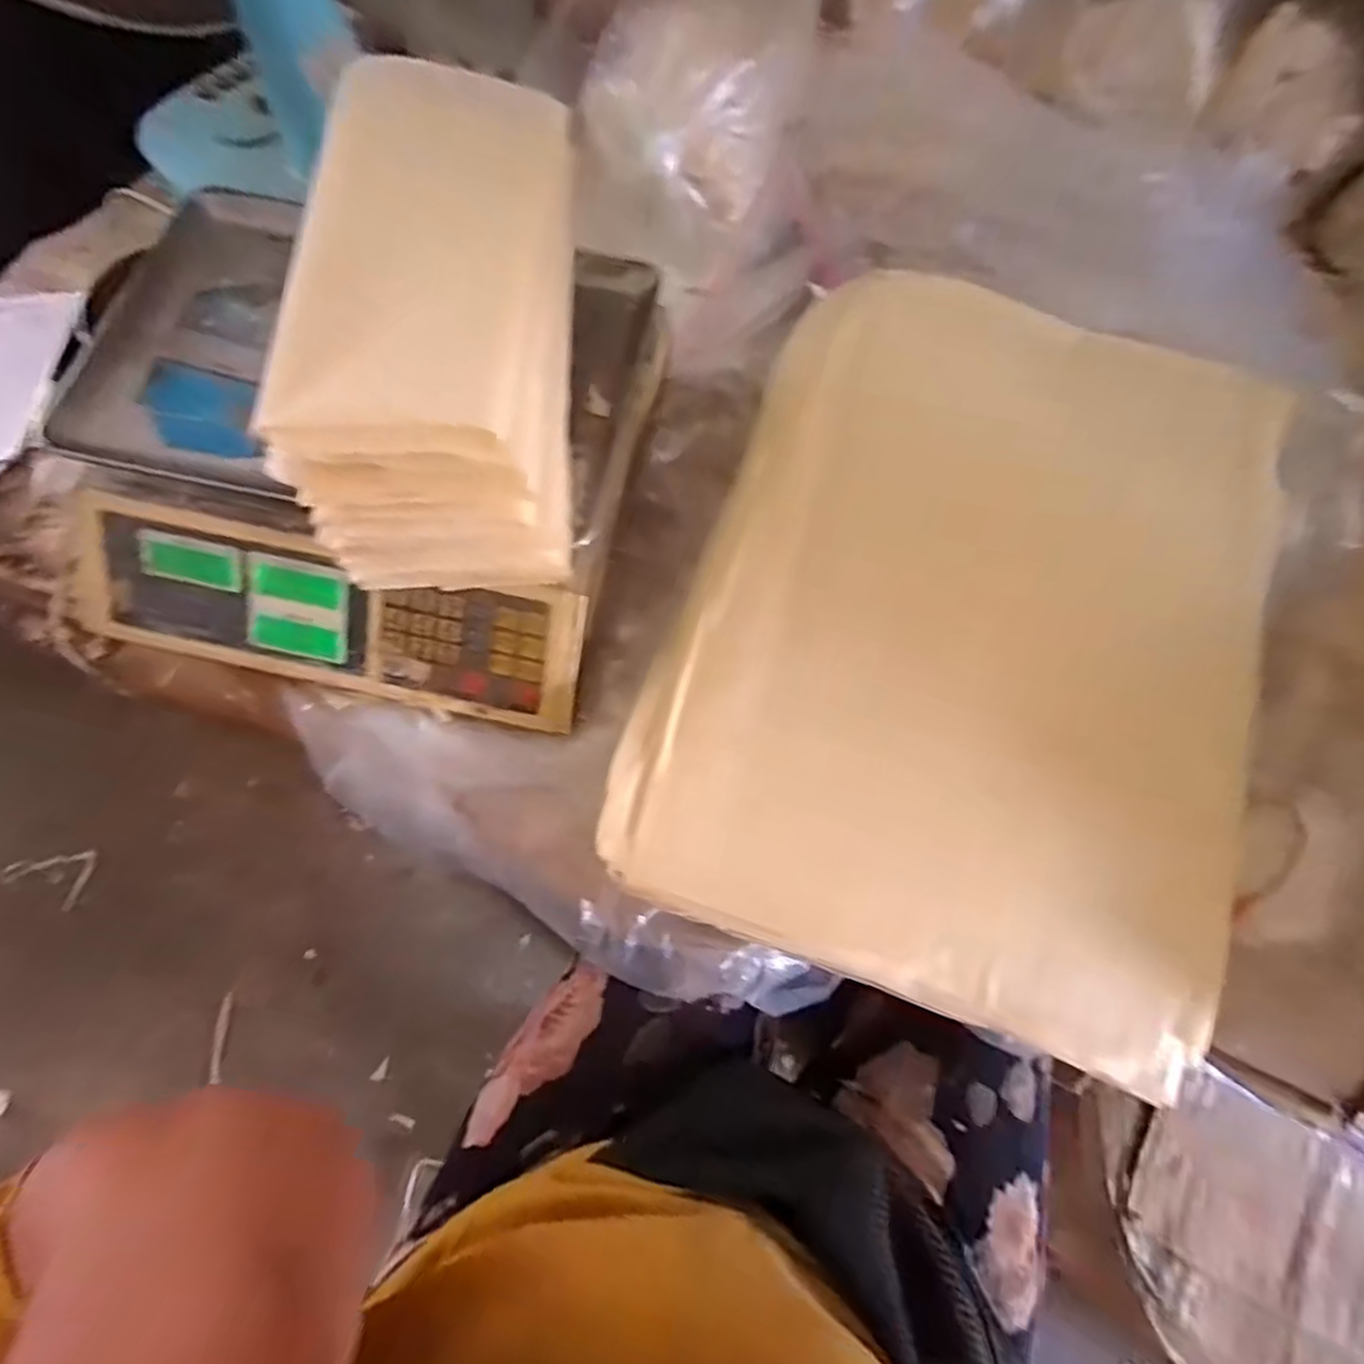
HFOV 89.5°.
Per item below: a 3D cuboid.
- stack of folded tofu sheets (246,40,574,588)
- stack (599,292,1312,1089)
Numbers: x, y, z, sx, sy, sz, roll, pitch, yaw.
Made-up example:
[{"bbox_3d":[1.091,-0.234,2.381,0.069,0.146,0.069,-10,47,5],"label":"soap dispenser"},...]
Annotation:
[{"bbox_3d":[-0.125,-0.188,0.370,0.123,0.101,0.253,-1,70,-2],"label":"stack of folded tofu sheets"},{"bbox_3d":[0.189,-0.051,0.450,0.342,0.042,0.483,20,71,6],"label":"stack"}]

